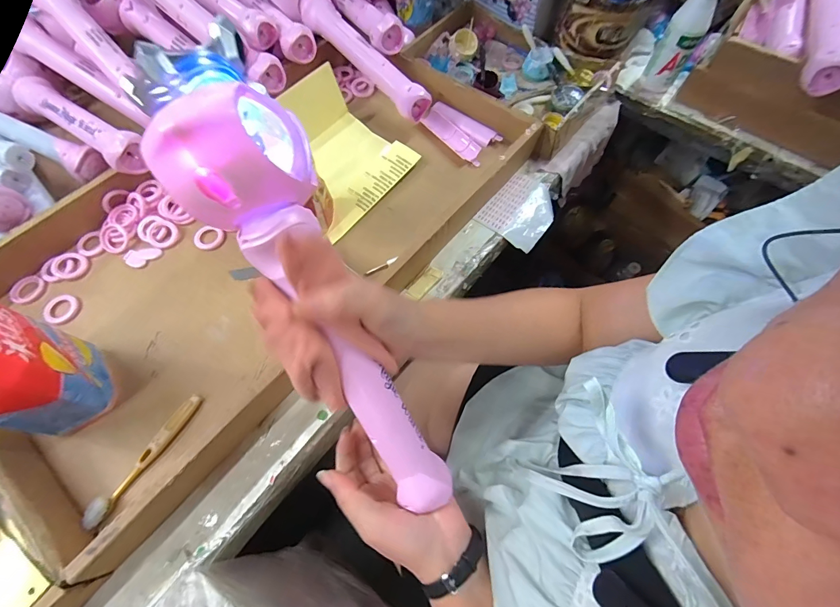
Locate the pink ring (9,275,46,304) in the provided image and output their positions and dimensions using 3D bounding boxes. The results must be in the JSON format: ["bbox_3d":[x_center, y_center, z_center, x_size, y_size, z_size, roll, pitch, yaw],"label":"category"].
[{"bbox_3d":[-0.484,-0.017,0.467,0.045,0.005,0.036,21,67,9],"label":"pink ring"}]

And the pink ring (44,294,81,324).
[{"bbox_3d":[-0.429,0.006,0.452,0.039,0.004,0.036,0,65,0],"label":"pink ring"}]

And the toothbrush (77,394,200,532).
[{"bbox_3d":[-0.276,0.156,0.383,0.018,0.021,0.139,29,68,12],"label":"toothbrush"}]

